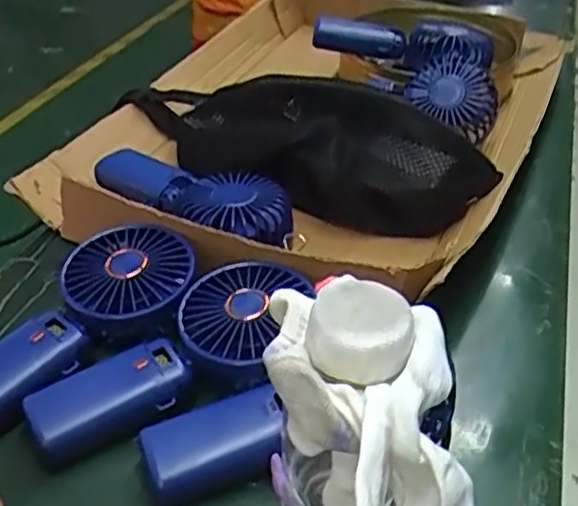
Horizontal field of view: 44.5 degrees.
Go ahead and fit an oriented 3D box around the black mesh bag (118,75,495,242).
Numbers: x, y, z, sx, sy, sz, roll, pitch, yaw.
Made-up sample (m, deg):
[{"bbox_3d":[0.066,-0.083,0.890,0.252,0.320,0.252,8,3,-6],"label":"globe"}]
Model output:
[{"bbox_3d":[-0.009,-0.096,0.597,0.347,0.097,0.085,18,41,18],"label":"black mesh bag"}]

